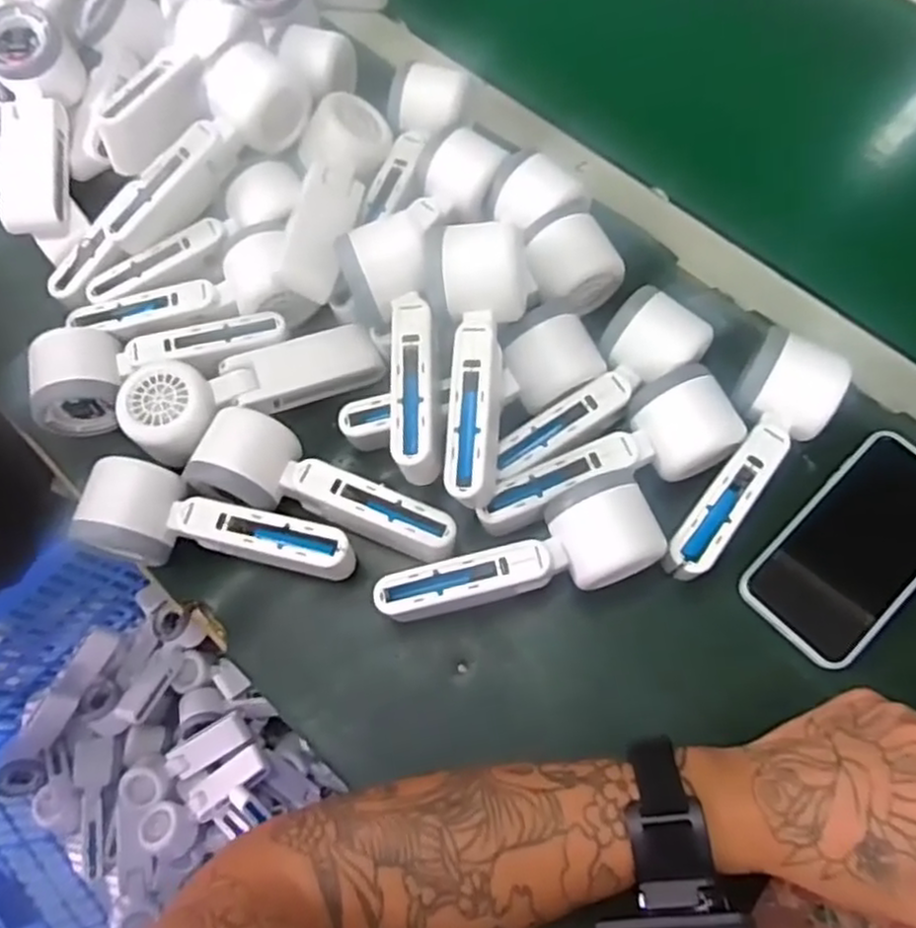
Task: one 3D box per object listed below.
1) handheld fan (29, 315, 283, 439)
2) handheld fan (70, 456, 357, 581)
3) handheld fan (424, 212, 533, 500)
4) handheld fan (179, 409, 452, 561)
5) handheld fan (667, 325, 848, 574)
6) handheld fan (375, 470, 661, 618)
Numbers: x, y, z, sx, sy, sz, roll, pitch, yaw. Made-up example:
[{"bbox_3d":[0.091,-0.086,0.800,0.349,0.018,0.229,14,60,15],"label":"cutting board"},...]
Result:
[{"bbox_3d":[-0.195,-0.065,0.486,0.161,0.051,0.057,-10,69,-1],"label":"handheld fan"},{"bbox_3d":[-0.147,0.048,0.443,0.169,0.051,0.057,17,71,9],"label":"handheld fan"},{"bbox_3d":[0.011,-0.058,0.427,0.061,0.045,0.161,1,82,3],"label":"handheld fan"},{"bbox_3d":[-0.079,0.014,0.451,0.163,0.049,0.055,15,71,9],"label":"handheld fan"},{"bbox_3d":[0.177,0.000,0.435,0.054,0.049,0.157,27,73,12],"label":"handheld fan"},{"bbox_3d":[0.036,0.058,0.432,0.169,0.049,0.059,-17,69,-4],"label":"handheld fan"}]

